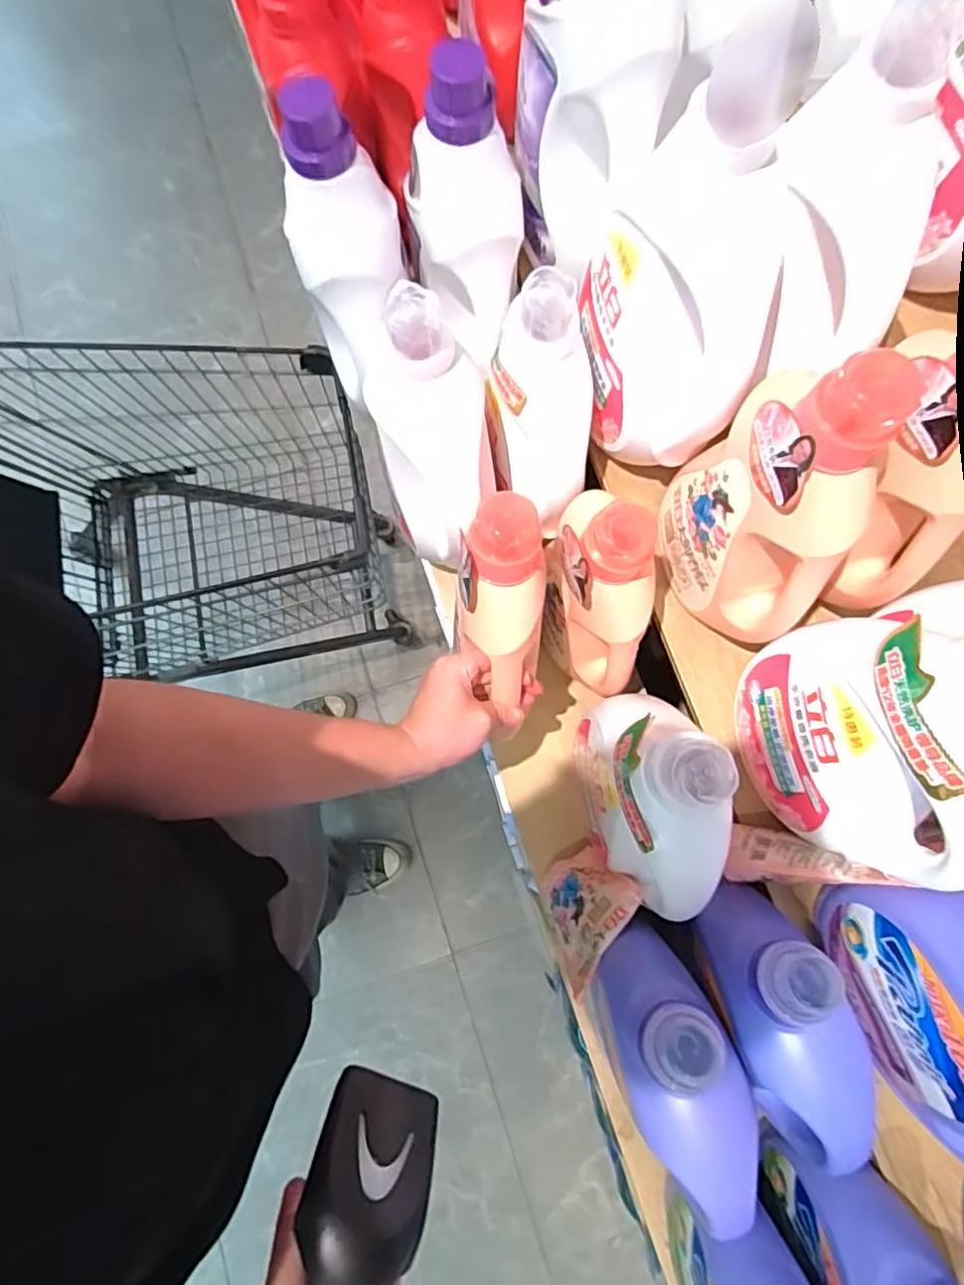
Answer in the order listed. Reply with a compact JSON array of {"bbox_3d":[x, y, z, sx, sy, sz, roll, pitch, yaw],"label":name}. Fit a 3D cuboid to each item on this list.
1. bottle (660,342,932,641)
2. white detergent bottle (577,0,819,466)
[{"bbox_3d":[0.223,-0.103,0.504,0.066,0.275,0.177,-11,79,-3],"label":"bottle"},{"bbox_3d":[0.156,-0.268,0.500,0.095,0.275,0.171,-5,79,-2],"label":"white detergent bottle"}]

